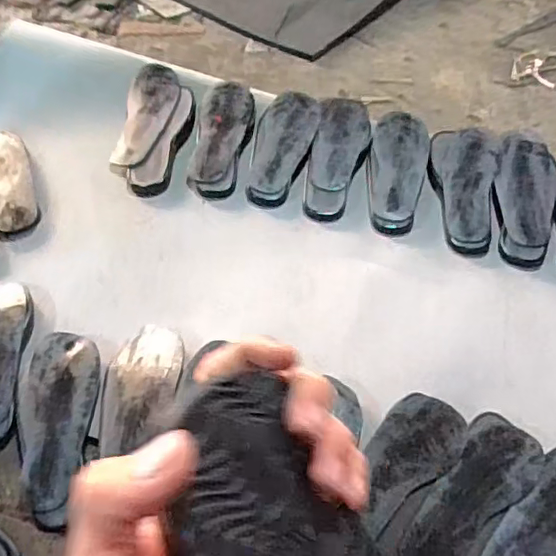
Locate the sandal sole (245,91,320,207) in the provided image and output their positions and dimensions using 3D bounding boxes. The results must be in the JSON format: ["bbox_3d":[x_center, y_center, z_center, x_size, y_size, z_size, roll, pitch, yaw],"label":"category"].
[{"bbox_3d":[0.007,-0.237,1.025,0.102,0.019,0.248,13,67,8],"label":"sandal sole"}]

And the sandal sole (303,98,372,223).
[{"bbox_3d":[0.110,-0.220,1.020,0.099,0.046,0.279,10,54,6],"label":"sandal sole"}]

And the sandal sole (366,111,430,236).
[{"bbox_3d":[0.208,-0.190,1.006,0.102,0.042,0.273,11,55,6],"label":"sandal sole"}]

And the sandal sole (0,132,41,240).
[{"bbox_3d":[-0.473,-0.170,0.996,0.087,0.020,0.260,-21,57,-16],"label":"sandal sole"}]

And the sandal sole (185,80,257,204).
[{"bbox_3d":[-0.098,-0.259,1.046,0.105,0.047,0.276,5,54,2],"label":"sandal sole"}]

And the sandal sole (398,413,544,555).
[{"bbox_3d":[0.230,0.259,0.669,0.087,0.016,0.233,34,60,20],"label":"sandal sole"}]

